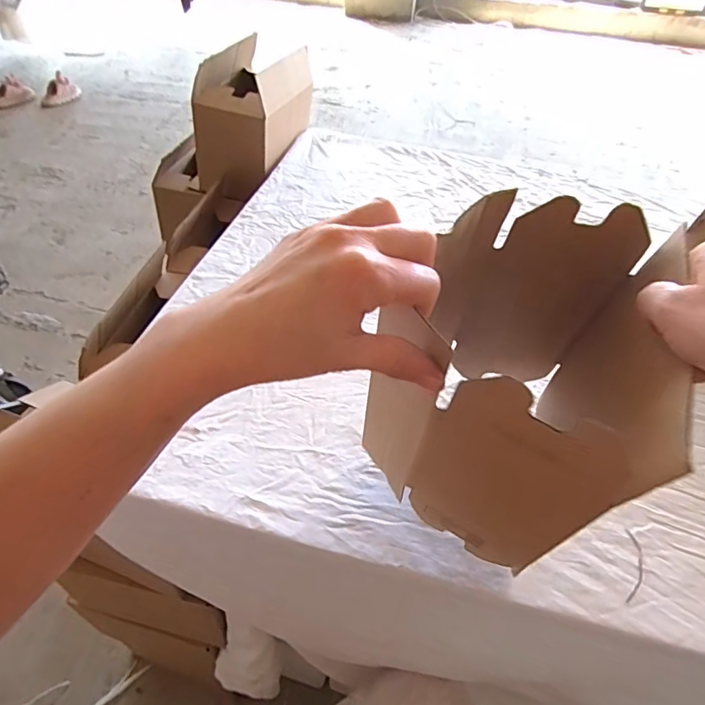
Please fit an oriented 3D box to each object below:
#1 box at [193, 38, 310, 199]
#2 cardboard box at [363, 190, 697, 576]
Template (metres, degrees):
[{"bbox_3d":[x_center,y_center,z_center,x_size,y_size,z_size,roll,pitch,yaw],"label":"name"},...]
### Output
[{"bbox_3d":[-0.176,-0.434,0.929,0.133,0.180,0.247,16,47,12],"label":"box"},{"bbox_3d":[0.105,0.019,0.376,0.160,0.211,0.207,14,46,9],"label":"cardboard box"}]

